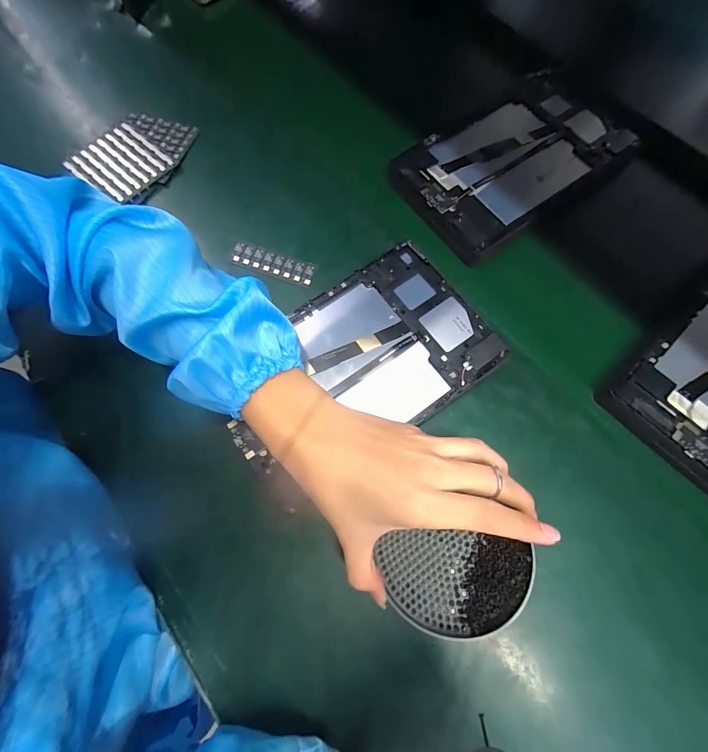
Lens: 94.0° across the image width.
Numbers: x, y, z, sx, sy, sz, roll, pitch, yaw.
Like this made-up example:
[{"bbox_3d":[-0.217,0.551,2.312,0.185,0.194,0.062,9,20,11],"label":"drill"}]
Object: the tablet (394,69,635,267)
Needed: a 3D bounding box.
[{"bbox_3d":[0.177,-0.241,0.377,0.236,0.026,0.155,-33,74,-7],"label":"tablet"}]

